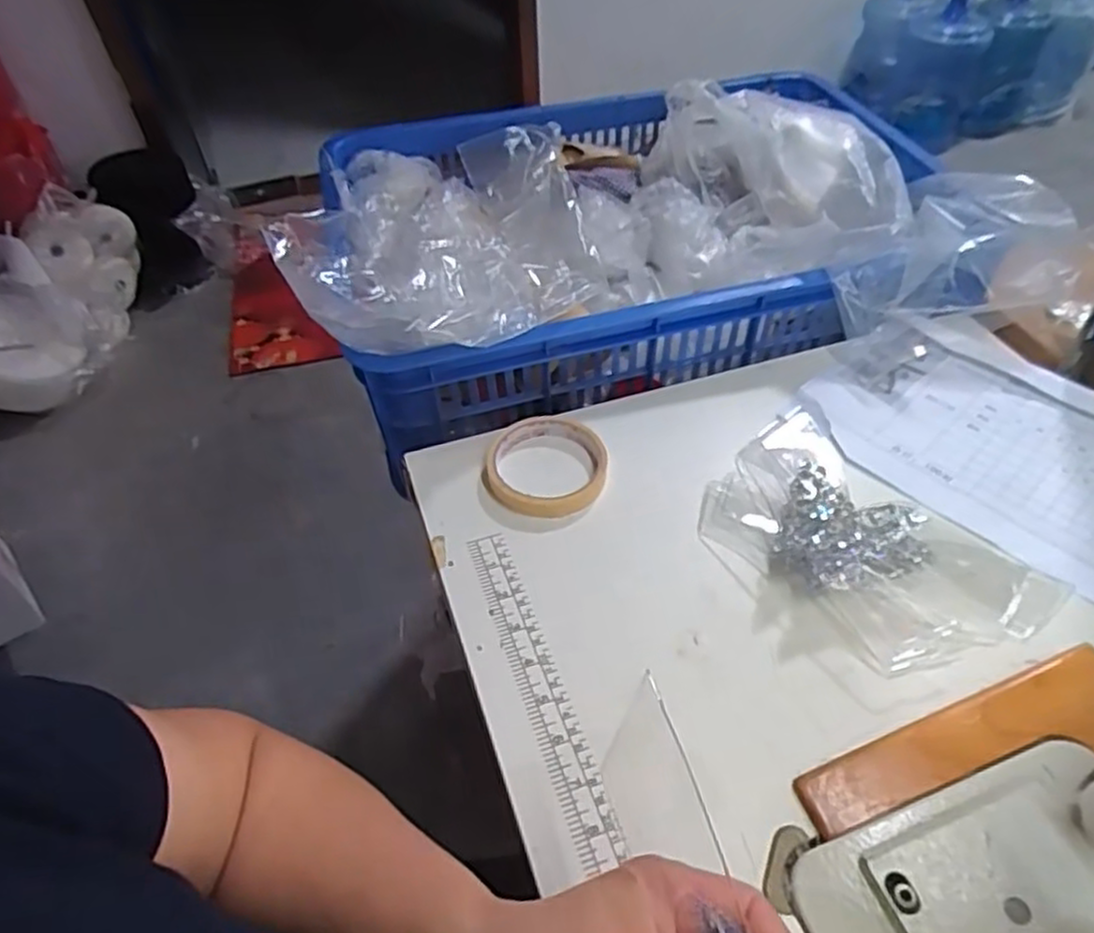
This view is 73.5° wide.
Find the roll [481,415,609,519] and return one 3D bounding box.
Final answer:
[{"bbox_3d":[0.000,0.000,0.551,0.092,0.015,0.091,-1,47,1],"label":"roll"}]

